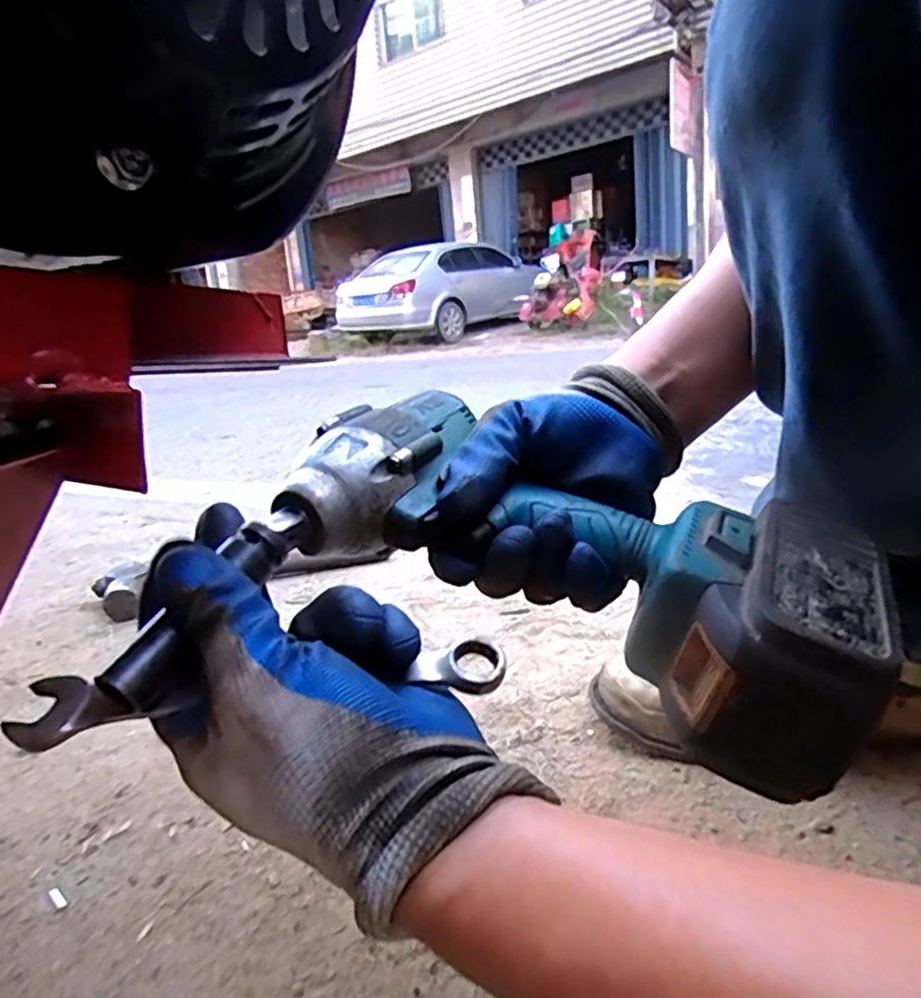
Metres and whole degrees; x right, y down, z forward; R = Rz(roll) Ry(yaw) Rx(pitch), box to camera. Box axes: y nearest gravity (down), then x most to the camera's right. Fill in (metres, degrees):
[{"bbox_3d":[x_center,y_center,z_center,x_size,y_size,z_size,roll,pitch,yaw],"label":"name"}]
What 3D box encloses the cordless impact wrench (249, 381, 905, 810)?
[{"bbox_3d":[0.048,0.025,0.275,0.235,0.081,0.108,24,21,18],"label":"cordless impact wrench"}]

